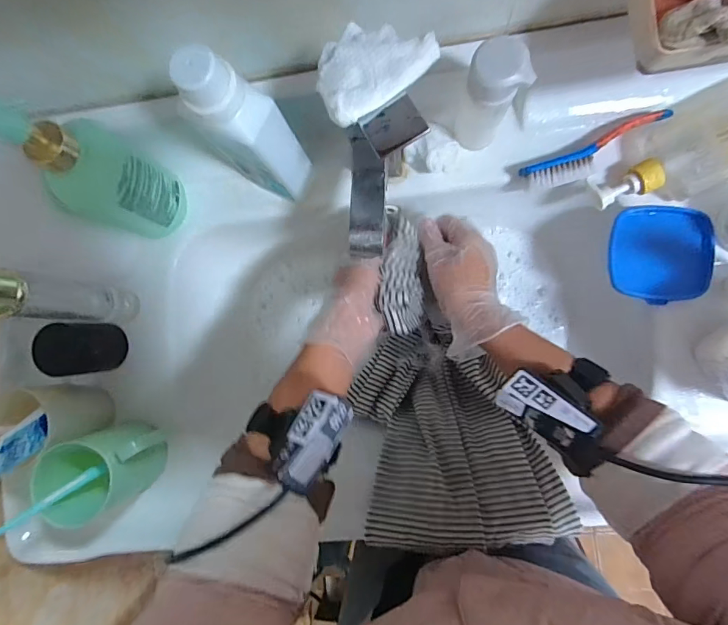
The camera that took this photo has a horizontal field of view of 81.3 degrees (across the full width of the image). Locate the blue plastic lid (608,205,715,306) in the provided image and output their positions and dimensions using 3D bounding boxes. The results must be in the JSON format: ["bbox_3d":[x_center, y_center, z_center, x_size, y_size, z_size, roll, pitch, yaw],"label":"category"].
[{"bbox_3d":[0.306,-0.059,0.436,0.093,0.020,0.094,3,87,7],"label":"blue plastic lid"}]

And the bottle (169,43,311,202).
[{"bbox_3d":[-0.100,-0.155,0.374,0.059,0.193,0.056,-44,83,3],"label":"bottle"}]

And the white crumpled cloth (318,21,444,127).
[{"bbox_3d":[0.004,-0.180,0.303,0.086,0.021,0.066,-32,84,4],"label":"white crumpled cloth"}]

